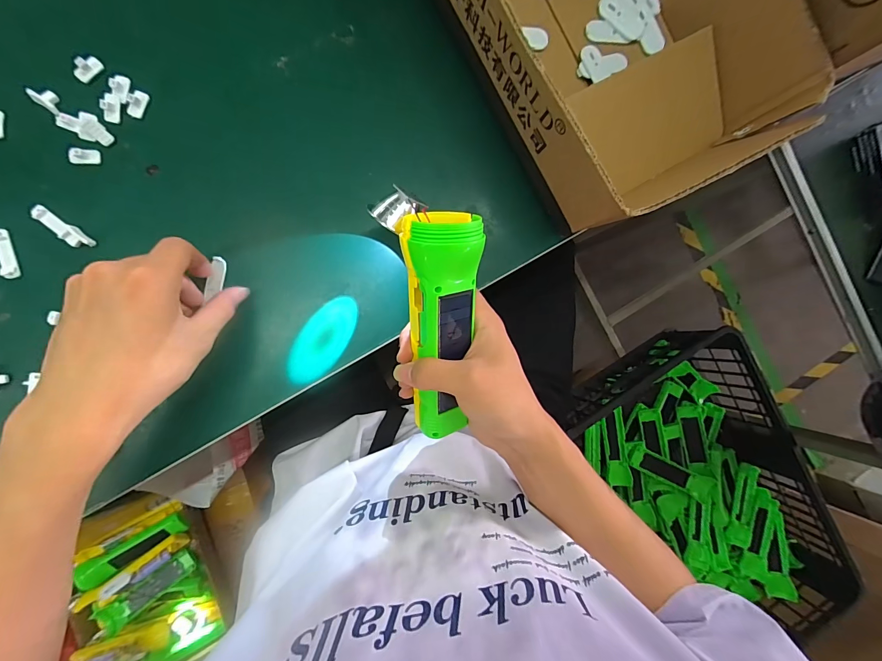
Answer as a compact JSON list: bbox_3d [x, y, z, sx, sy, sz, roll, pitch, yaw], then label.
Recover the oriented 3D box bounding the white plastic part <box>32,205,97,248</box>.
[{"bbox_3d":[-0.290,-0.078,0.283,0.047,0.006,0.012,36,85,-5],"label":"white plastic part"}]

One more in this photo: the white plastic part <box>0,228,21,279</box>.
[{"bbox_3d":[-0.328,-0.058,0.279,0.011,0.005,0.037,-13,91,-7],"label":"white plastic part"}]

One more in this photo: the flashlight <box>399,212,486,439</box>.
[{"bbox_3d":[-0.003,-0.001,0.266,0.049,0.047,0.157,-1,112,-7],"label":"flashlight"}]

